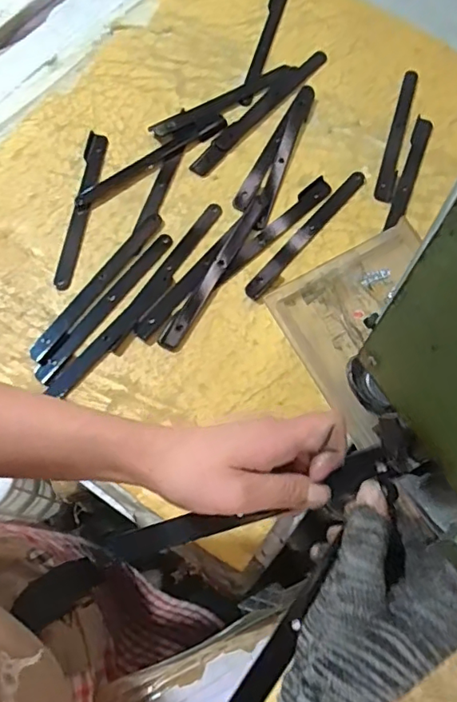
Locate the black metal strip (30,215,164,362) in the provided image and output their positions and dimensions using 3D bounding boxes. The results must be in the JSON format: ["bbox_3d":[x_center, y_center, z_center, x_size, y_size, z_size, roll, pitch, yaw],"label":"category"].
[{"bbox_3d":[-0.146,-0.076,0.596,0.021,0.007,0.213,34,73,12],"label":"black metal strip"}]

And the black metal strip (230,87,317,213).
[{"bbox_3d":[0.062,-0.261,0.666,0.023,0.005,0.216,26,72,9],"label":"black metal strip"}]

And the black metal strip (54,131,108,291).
[{"bbox_3d":[-0.175,-0.173,0.631,0.024,0.008,0.218,5,69,2],"label":"black metal strip"}]

